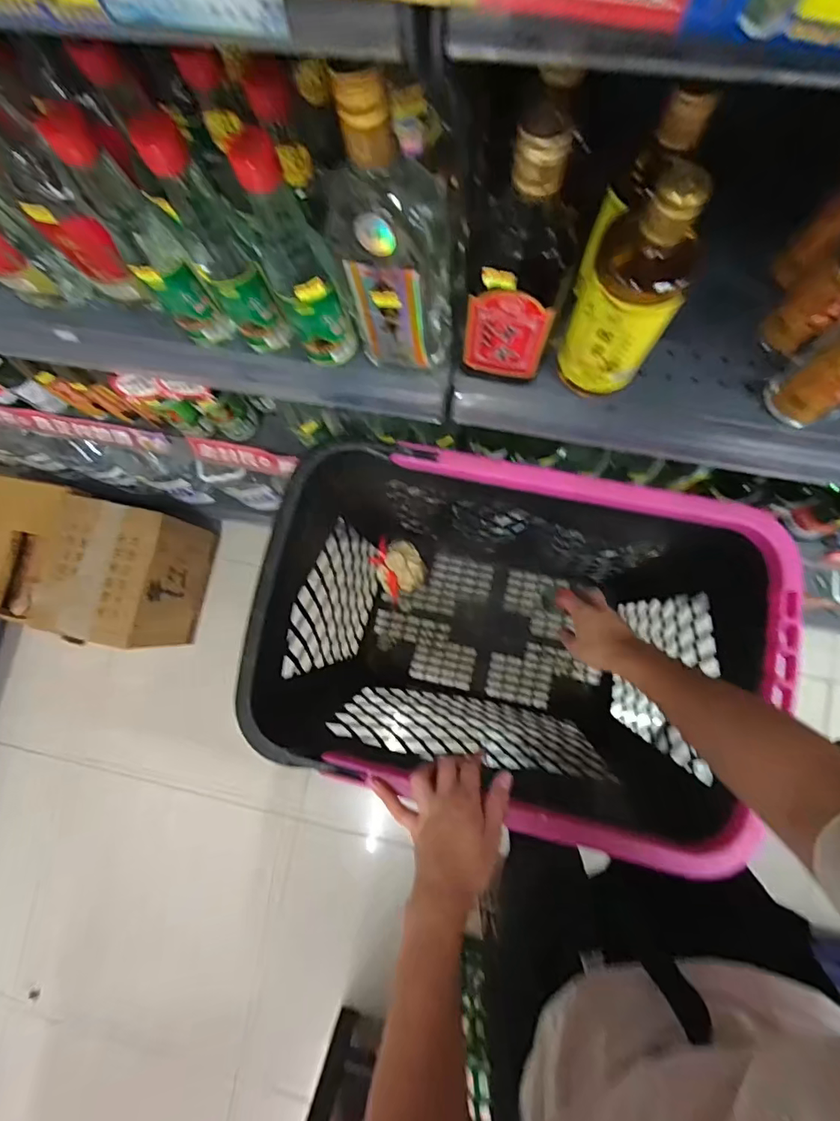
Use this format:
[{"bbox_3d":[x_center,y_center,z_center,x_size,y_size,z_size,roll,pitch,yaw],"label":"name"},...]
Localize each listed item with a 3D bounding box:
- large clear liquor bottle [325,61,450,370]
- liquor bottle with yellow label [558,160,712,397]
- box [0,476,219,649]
[{"bbox_3d":[-0.018,-0.225,0.365,0.071,0.234,0.050,12,83,6],"label":"large clear liquor bottle"},{"bbox_3d":[0.158,-0.199,0.375,0.072,0.176,0.064,28,85,7],"label":"liquor bottle with yellow label"},{"bbox_3d":[-0.771,0.009,1.157,0.441,0.265,0.289,13,83,6],"label":"box"}]

